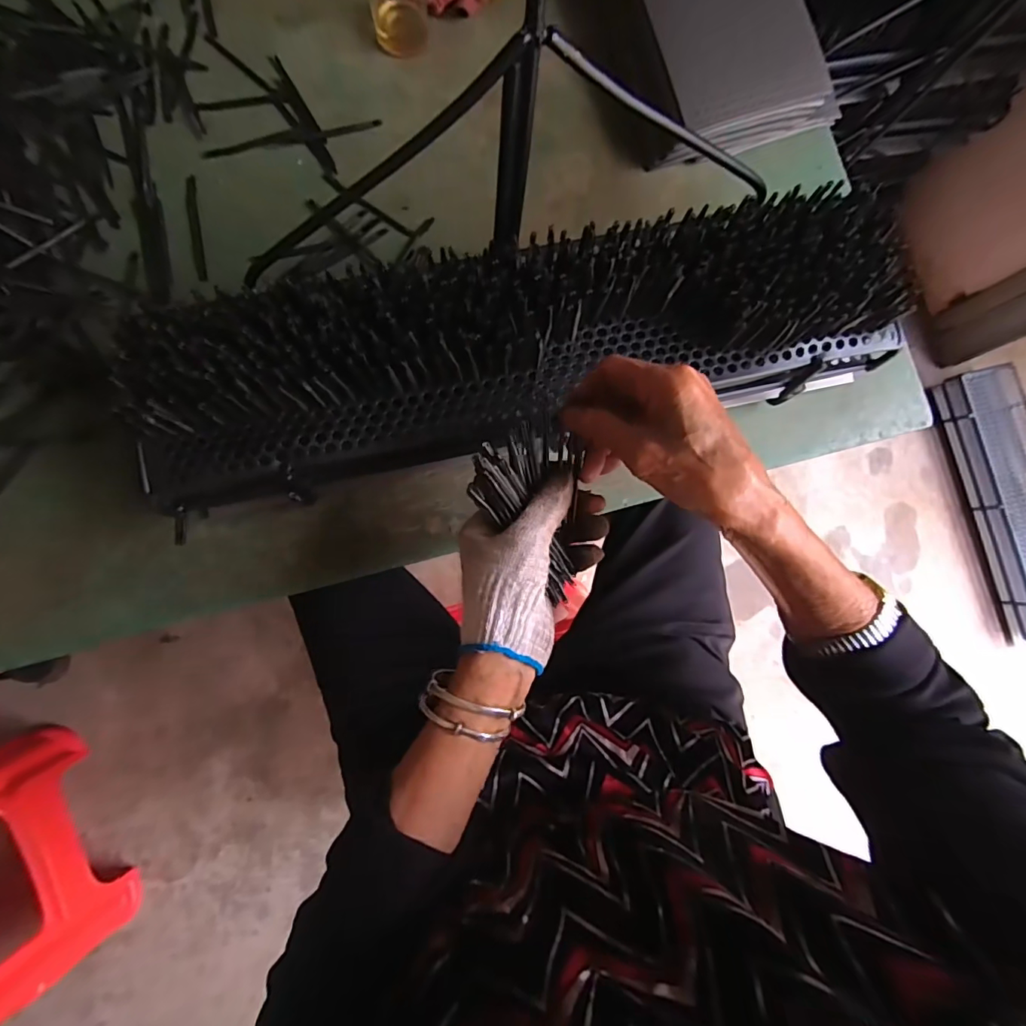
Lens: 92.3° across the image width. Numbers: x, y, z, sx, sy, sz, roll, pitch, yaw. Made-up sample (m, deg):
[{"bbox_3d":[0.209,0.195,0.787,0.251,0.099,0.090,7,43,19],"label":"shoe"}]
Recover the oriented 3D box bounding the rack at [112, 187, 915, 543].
[{"bbox_3d":[0.015,-0.128,0.387,0.589,0.080,0.141,-13,86,-5],"label":"rack"}]

